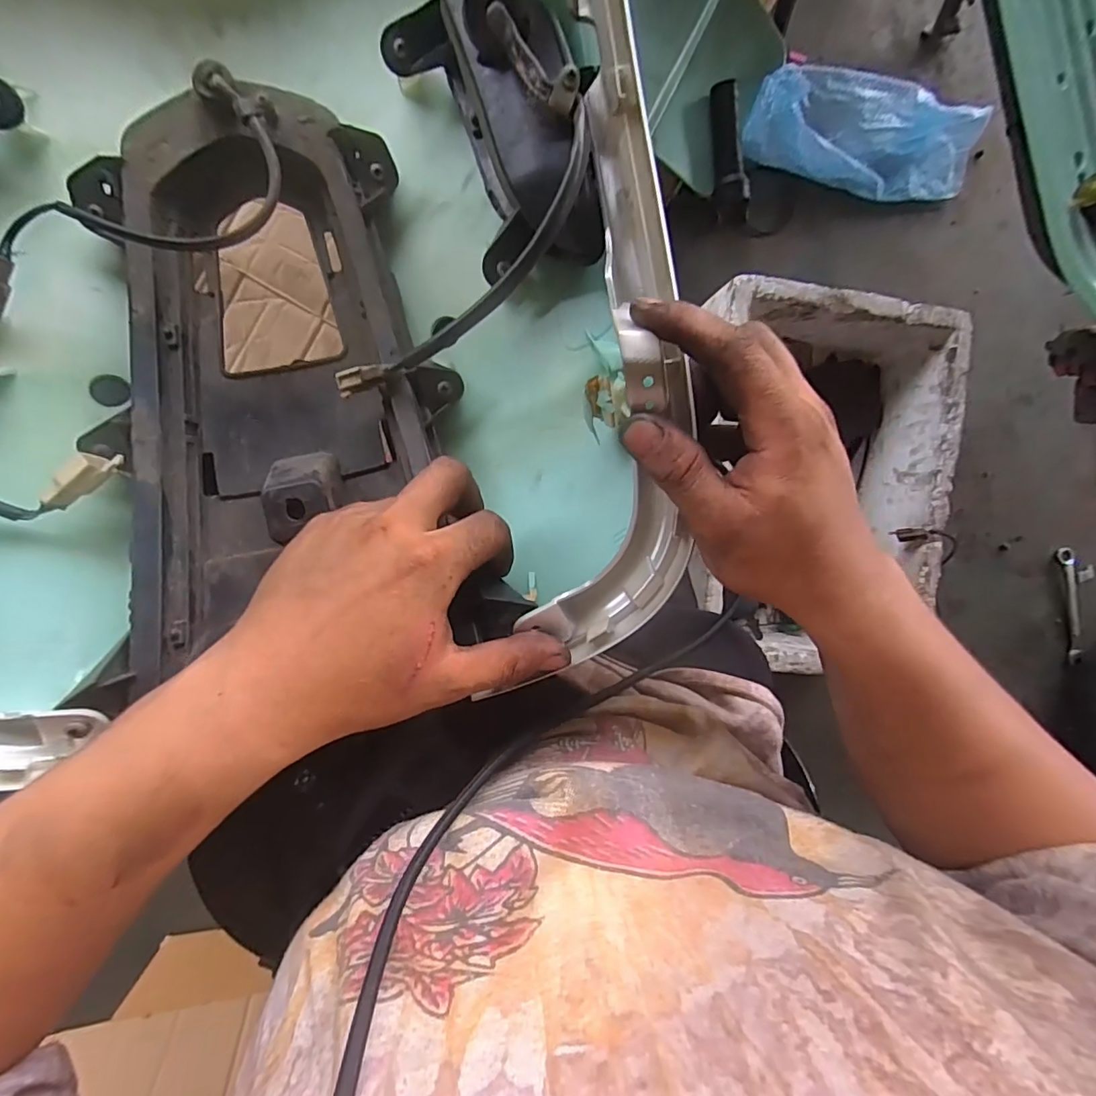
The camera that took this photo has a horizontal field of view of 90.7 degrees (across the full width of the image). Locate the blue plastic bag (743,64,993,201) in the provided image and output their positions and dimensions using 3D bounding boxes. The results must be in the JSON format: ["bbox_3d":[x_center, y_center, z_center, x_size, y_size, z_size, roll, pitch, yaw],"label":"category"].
[{"bbox_3d":[0.435,-0.558,0.736,0.336,0.086,0.125,15,90,-10],"label":"blue plastic bag"}]

